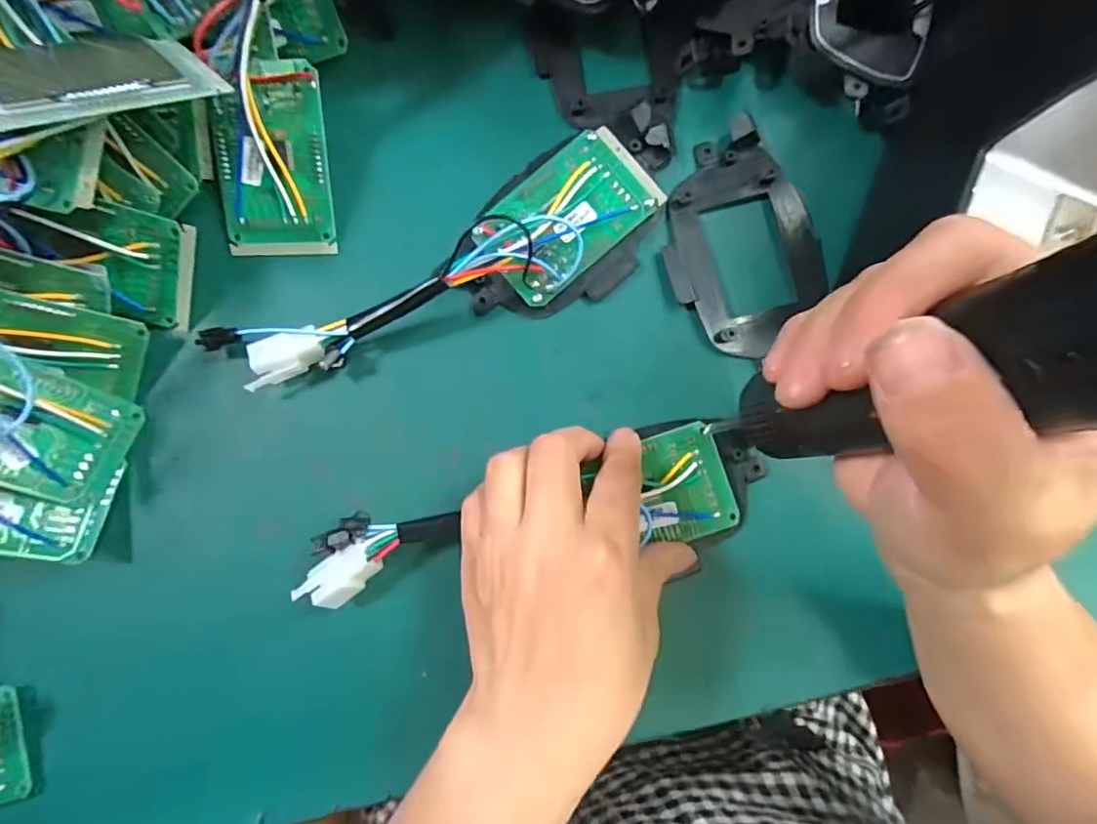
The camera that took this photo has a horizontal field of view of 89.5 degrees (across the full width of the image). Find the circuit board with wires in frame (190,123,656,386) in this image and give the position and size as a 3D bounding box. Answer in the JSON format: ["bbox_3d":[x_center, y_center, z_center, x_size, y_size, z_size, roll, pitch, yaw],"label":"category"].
[{"bbox_3d":[-0.042,-0.057,0.246,0.202,0.030,0.065,-31,88,-1],"label":"circuit board with wires in frame"}]

